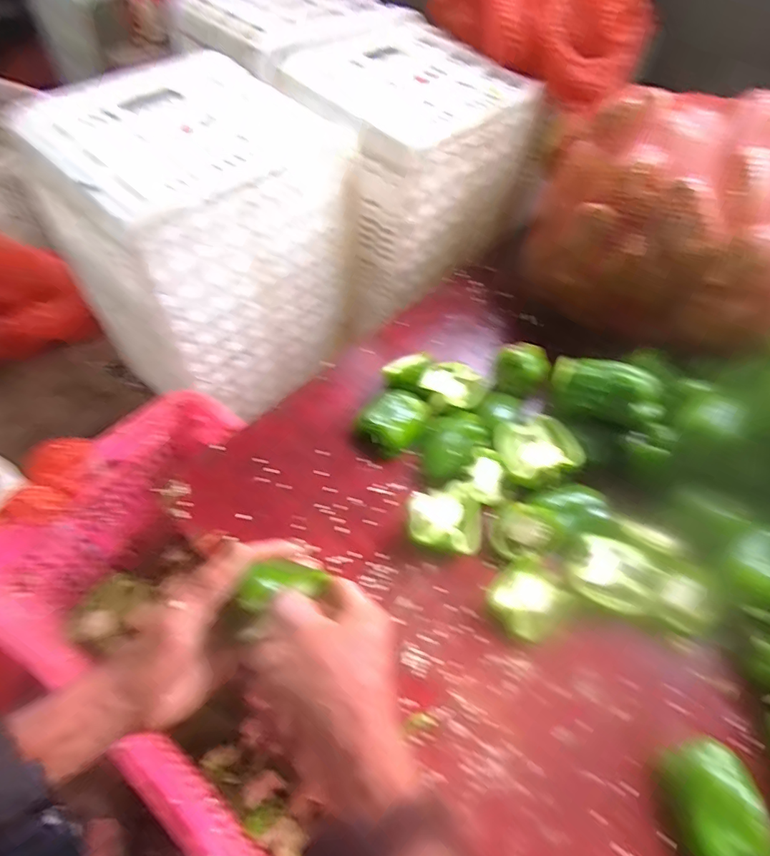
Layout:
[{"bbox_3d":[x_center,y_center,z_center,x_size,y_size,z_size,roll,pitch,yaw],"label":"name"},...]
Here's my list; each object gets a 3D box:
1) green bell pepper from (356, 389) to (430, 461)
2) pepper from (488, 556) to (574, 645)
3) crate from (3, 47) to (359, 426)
[{"bbox_3d":[0.011,-0.009,0.643,0.072,0.041,0.085,32,60,17],"label":"green bell pepper"},{"bbox_3d":[0.152,0.186,0.522,0.069,0.038,0.072,2,56,-2],"label":"pepper"},{"bbox_3d":[-0.286,-0.291,0.814,0.329,0.403,0.351,37,62,20],"label":"crate"}]

